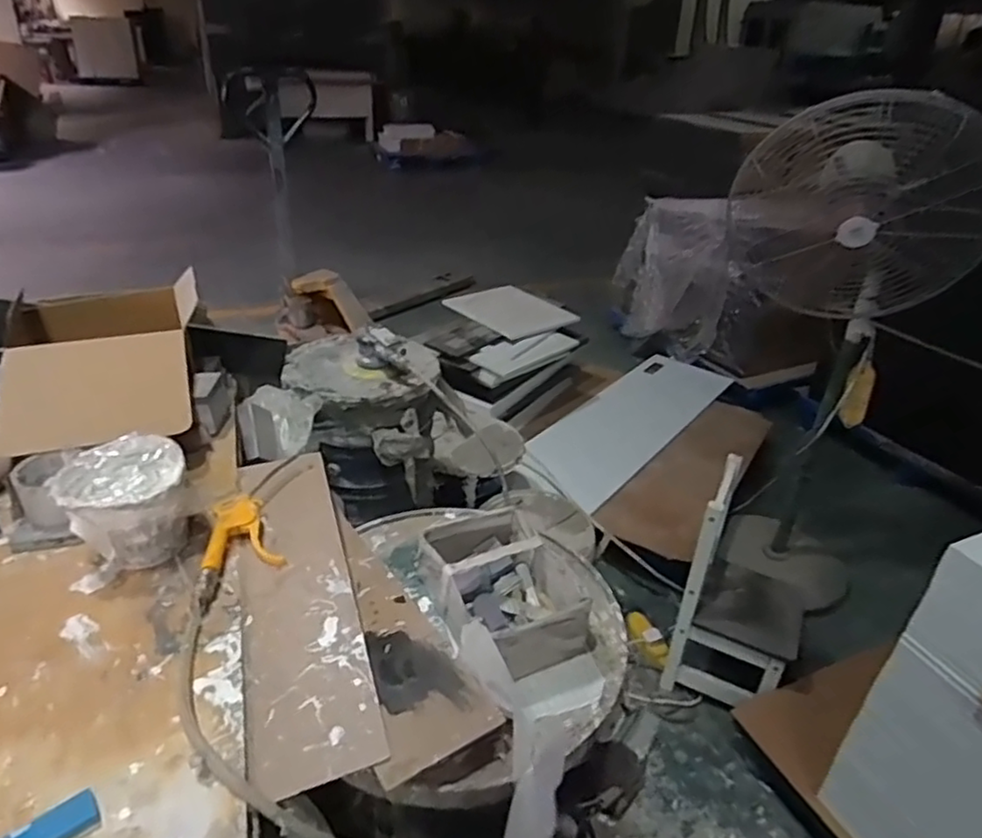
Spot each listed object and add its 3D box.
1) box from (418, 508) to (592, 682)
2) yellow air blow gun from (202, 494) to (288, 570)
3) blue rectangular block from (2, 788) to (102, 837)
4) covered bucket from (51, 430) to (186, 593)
[{"bbox_3d":[0.013,0.192,0.759,0.143,0.062,0.214,-11,34,-24],"label":"box"},{"bbox_3d":[-0.299,0.135,0.798,0.083,0.025,0.116,-8,32,-19],"label":"yellow air blow gun"},{"bbox_3d":[-0.344,0.321,0.515,0.069,0.012,0.031,-22,39,-37],"label":"blue rectangular block"},{"bbox_3d":[-0.421,0.107,0.773,0.123,0.130,0.122,4,29,-2],"label":"covered bucket"}]

